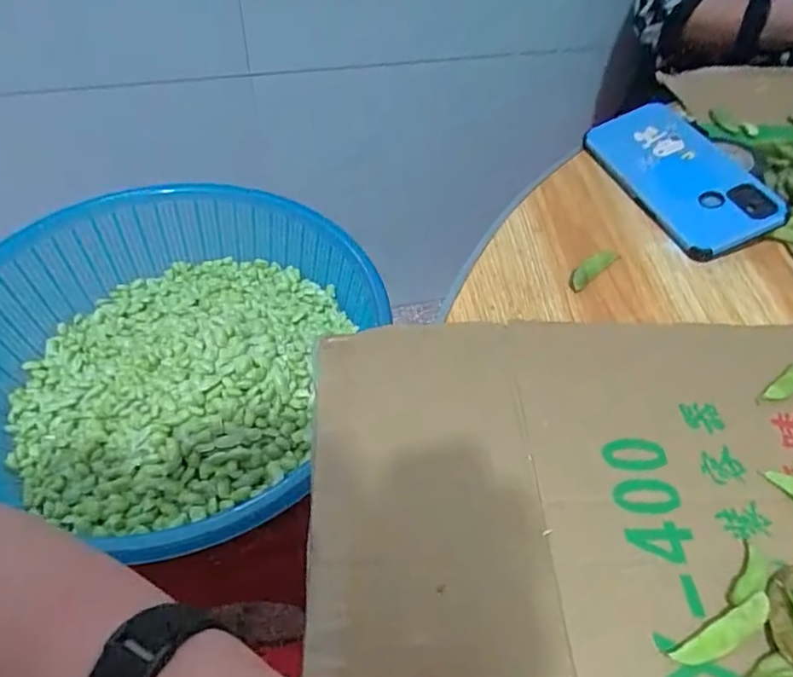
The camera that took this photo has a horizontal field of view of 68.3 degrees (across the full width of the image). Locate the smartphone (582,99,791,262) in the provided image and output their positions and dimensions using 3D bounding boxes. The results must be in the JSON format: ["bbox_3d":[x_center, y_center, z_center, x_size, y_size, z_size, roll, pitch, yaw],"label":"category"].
[{"bbox_3d":[0.224,-0.131,0.466,0.078,0.011,0.161,-28,55,2],"label":"smartphone"}]

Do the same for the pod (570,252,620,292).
[{"bbox_3d":[0.140,-0.050,0.413,0.052,0.010,0.013,-35,59,-26],"label":"pod"}]

